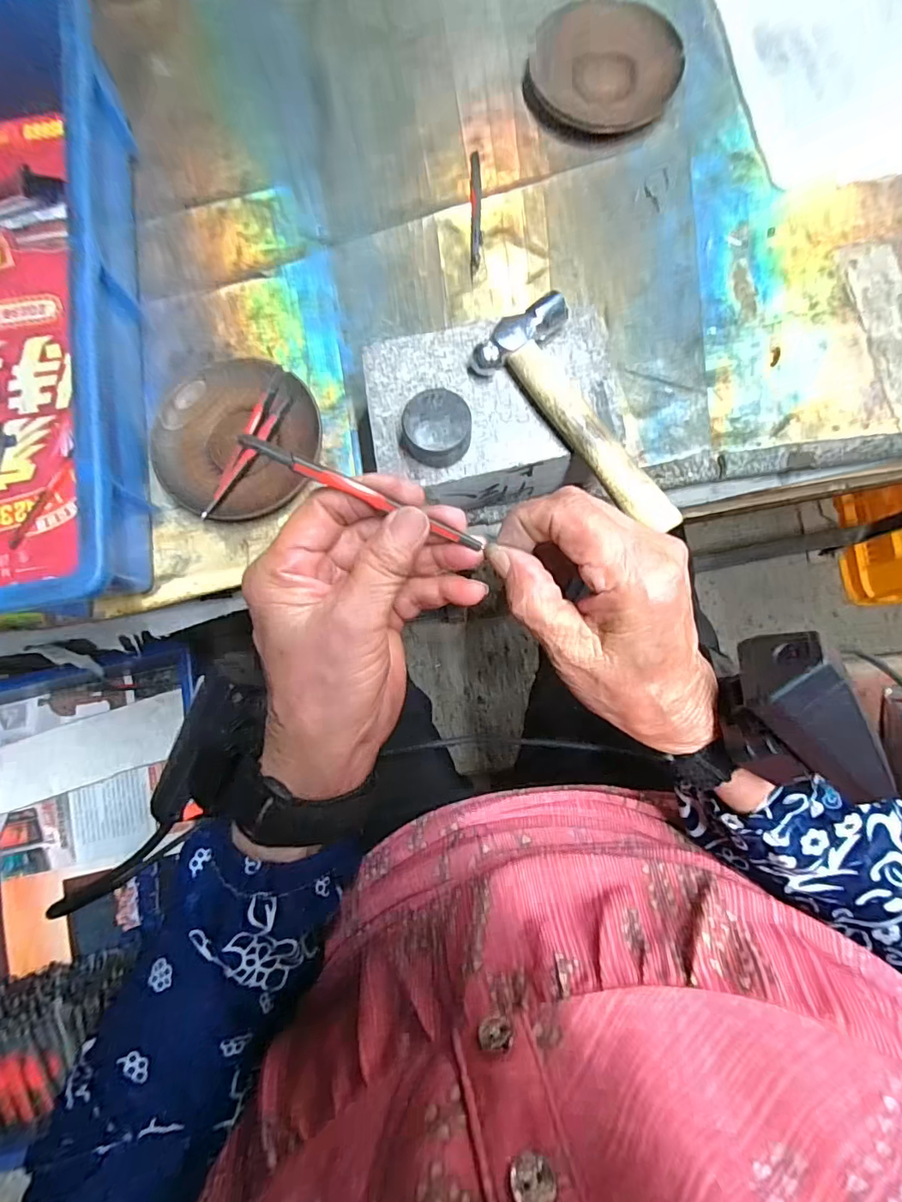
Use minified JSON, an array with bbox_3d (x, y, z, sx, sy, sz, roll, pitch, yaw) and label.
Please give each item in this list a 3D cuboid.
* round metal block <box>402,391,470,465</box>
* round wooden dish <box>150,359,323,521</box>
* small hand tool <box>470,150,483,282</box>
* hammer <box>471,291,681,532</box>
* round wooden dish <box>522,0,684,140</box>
[{"bbox_3d":[-0.007,-0.097,0.282,0.037,0.022,0.035,0,83,-2],"label":"round metal block"},{"bbox_3d":[-0.149,-0.114,0.350,0.110,0.015,0.113,0,82,1],"label":"round wooden dish"},{"bbox_3d":[0.019,-0.291,0.377,0.008,0.004,0.105,0,82,1],"label":"small hand tool"},{"bbox_3d":[0.082,-0.107,0.283,0.058,0.018,0.144,-43,86,-6],"label":"hammer"},{"bbox_3d":[0.115,-0.404,0.379,0.111,0.019,0.093,16,82,3],"label":"round wooden dish"}]

